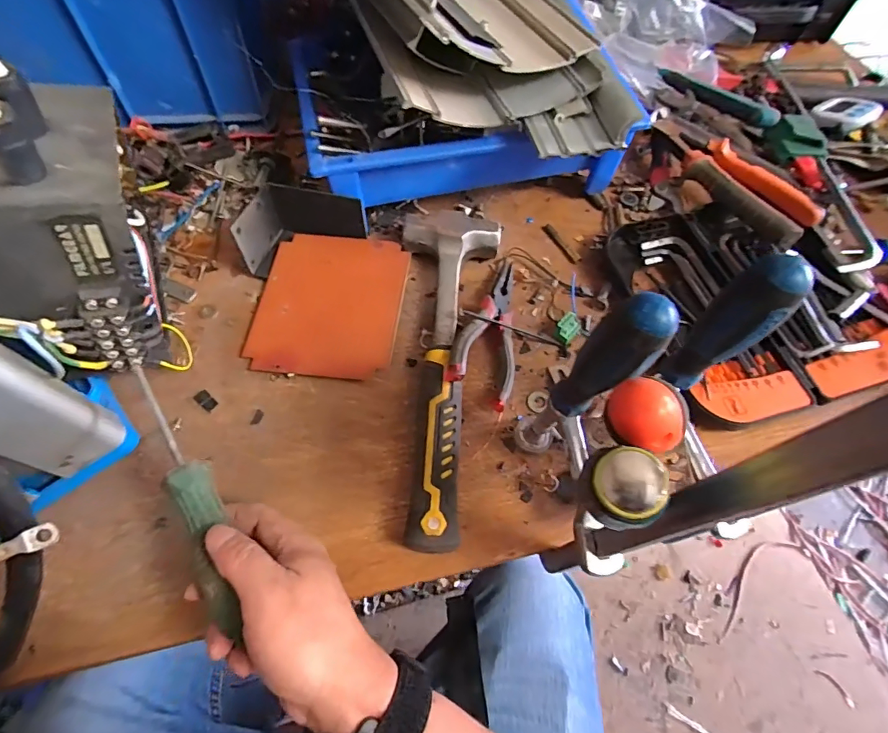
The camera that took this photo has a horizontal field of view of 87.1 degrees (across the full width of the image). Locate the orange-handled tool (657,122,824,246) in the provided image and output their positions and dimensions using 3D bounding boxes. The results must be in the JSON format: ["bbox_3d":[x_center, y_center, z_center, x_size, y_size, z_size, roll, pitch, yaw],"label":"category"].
[{"bbox_3d":[0.284,-0.189,0.471,0.057,0.031,0.184,-29,65,-19],"label":"orange-handled tool"}]

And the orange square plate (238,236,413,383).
[{"bbox_3d":[-0.101,-0.058,0.418,0.125,0.008,0.141,7,59,1],"label":"orange square plate"}]

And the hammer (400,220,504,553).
[{"bbox_3d":[-0.004,-0.004,0.381,0.081,0.027,0.286,6,65,0],"label":"hammer"}]

